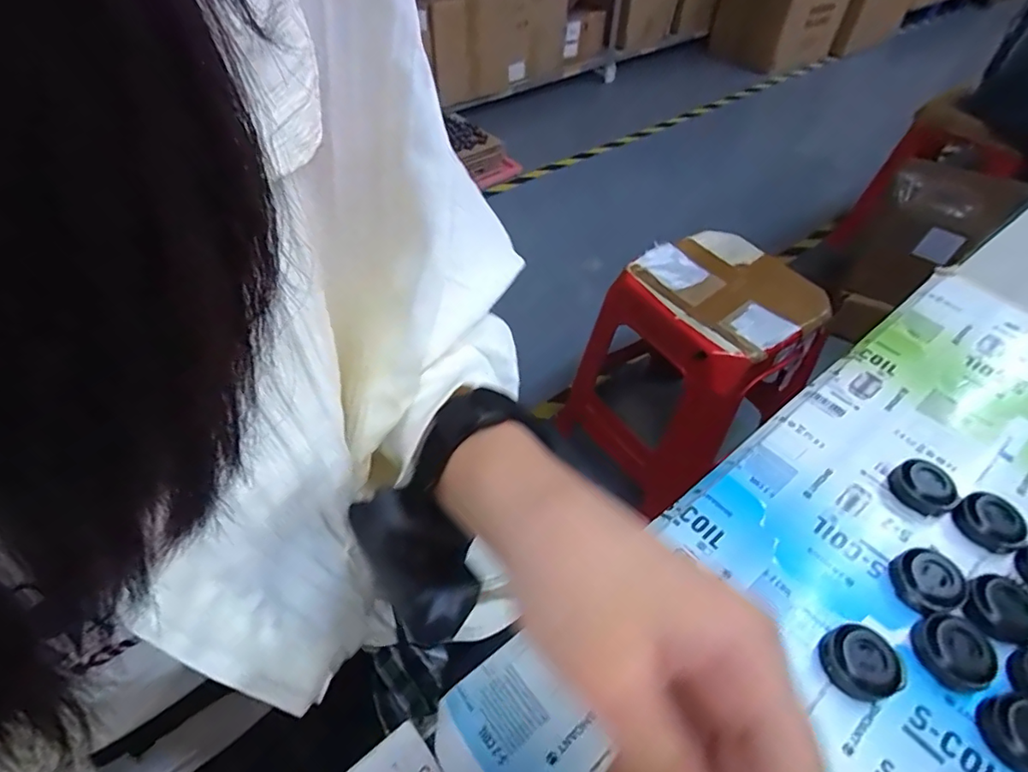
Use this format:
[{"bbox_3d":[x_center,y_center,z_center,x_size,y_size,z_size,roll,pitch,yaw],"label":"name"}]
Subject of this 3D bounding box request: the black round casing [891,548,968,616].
[{"bbox_3d":[0.200,0.095,0.264,0.029,0.018,0.028,1,48,-1],"label":"black round casing"}]

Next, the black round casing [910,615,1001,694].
[{"bbox_3d":[0.195,0.119,0.243,0.028,0.010,0.030,1,48,-1],"label":"black round casing"}]

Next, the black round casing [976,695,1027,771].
[{"bbox_3d":[0.210,0.144,0.223,0.029,0.011,0.029,1,48,-1],"label":"black round casing"}]

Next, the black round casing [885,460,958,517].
[{"bbox_3d":[0.225,0.056,0.301,0.024,0.014,0.030,-29,55,-24],"label":"black round casing"}]

